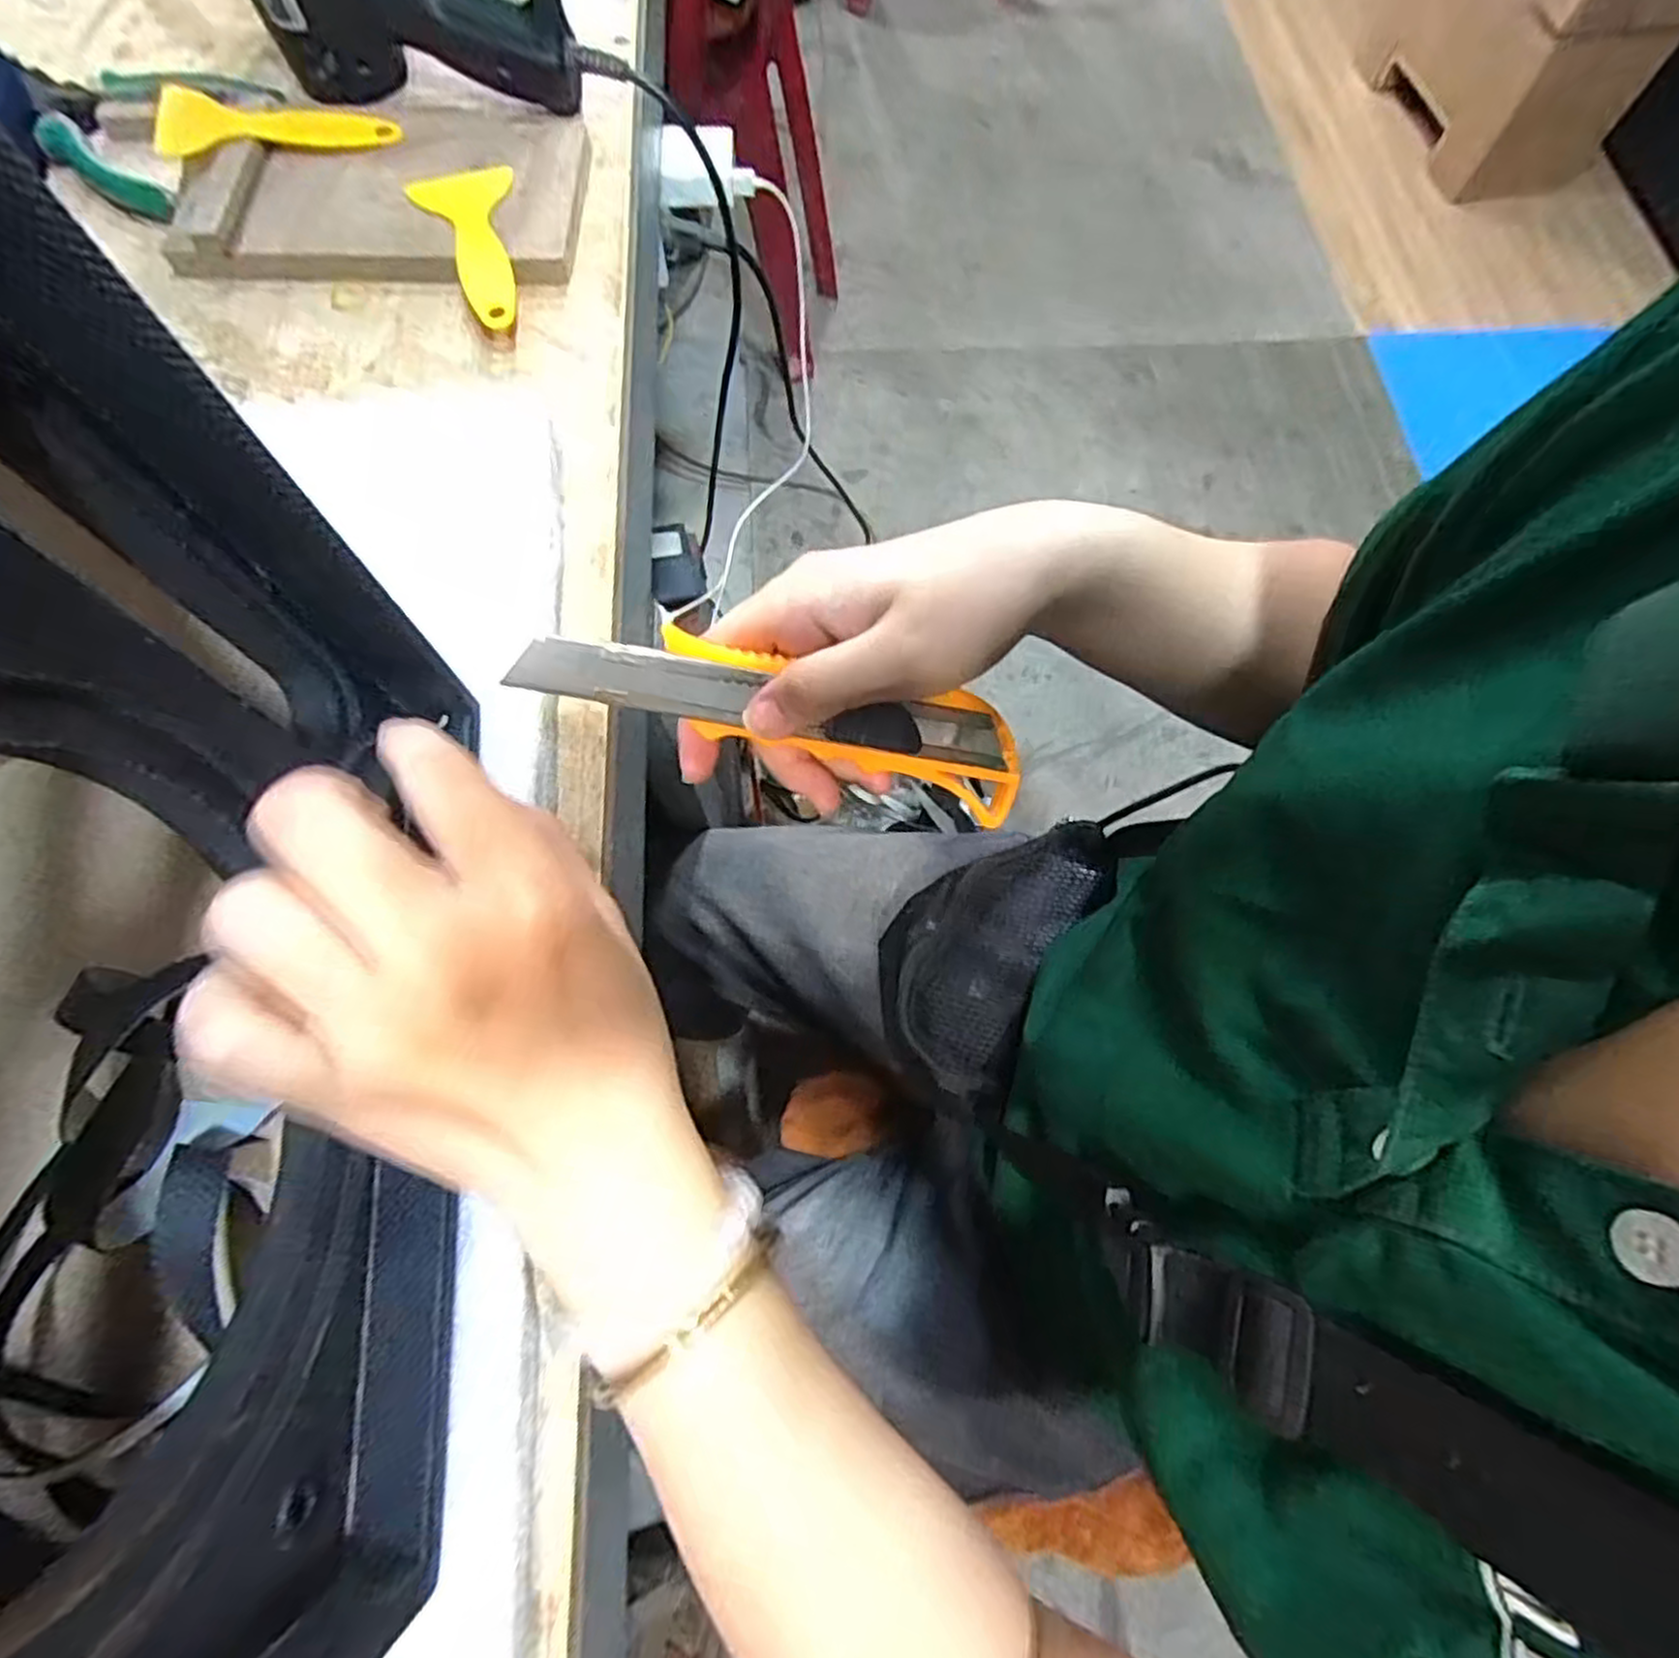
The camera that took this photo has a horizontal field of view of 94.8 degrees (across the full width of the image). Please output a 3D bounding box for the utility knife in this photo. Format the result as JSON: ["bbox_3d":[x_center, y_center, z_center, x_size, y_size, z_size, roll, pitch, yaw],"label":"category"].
[{"bbox_3d":[-0.015,-0.039,0.257,0.169,0.018,0.037,11,108,-19],"label":"utility knife"}]

